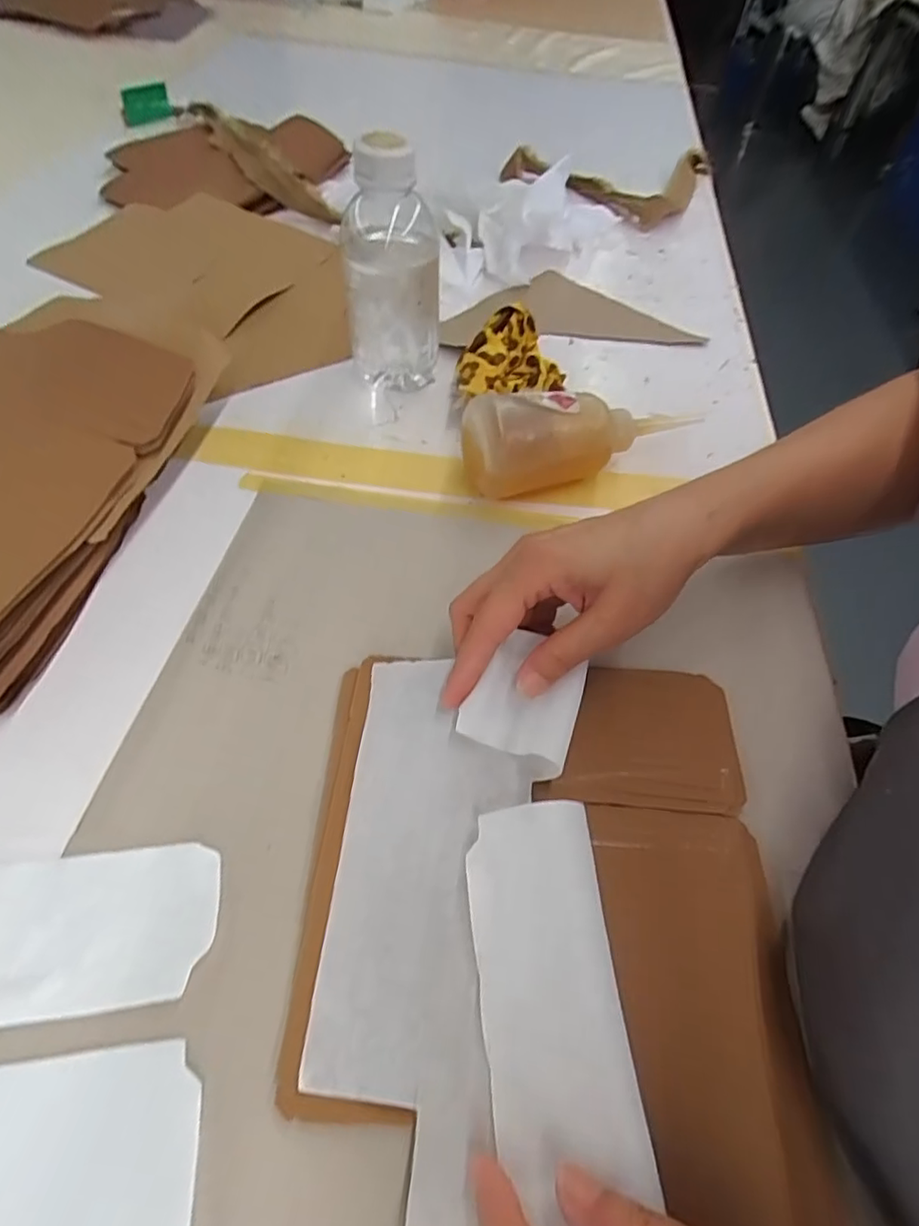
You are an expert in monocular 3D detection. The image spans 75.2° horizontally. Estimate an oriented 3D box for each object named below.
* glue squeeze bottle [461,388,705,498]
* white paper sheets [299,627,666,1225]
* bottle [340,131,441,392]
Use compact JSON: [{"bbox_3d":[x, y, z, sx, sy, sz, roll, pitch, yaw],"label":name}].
[{"bbox_3d":[0.088,-0.127,0.410,0.166,0.065,0.049,-16,55,-14],"label":"glue squeeze bottle"},{"bbox_3d":[0.003,0.117,0.246,0.112,0.031,0.225,2,53,-2],"label":"white paper sheets"},{"bbox_3d":[-0.048,-0.246,0.433,0.066,0.157,0.080,-1,53,-4],"label":"bottle"}]

